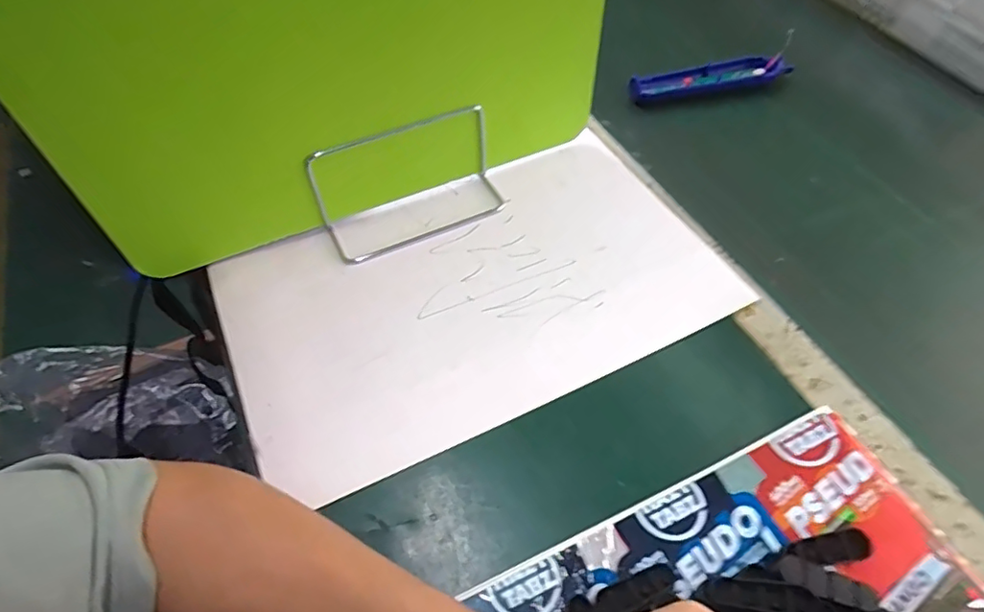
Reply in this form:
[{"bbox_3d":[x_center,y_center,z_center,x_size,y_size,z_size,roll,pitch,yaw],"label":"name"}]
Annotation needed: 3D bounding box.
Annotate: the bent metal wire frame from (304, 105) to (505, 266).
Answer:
[{"bbox_3d":[-0.067,-0.104,0.465,0.156,0.082,0.065,-19,55,-13],"label":"bent metal wire frame"}]

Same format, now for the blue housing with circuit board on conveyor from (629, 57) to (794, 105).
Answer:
[{"bbox_3d":[0.232,-0.241,0.606,0.170,0.010,0.038,-15,73,-4],"label":"blue housing with circuit board on conveyor"}]

